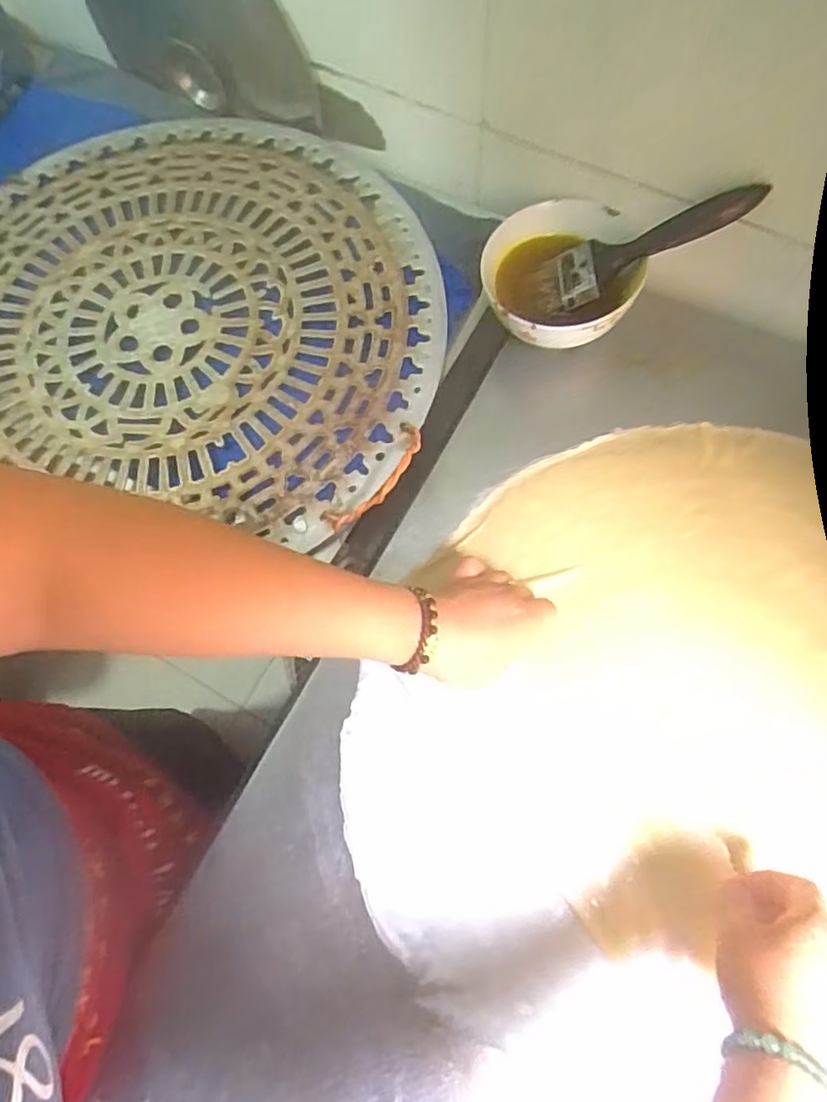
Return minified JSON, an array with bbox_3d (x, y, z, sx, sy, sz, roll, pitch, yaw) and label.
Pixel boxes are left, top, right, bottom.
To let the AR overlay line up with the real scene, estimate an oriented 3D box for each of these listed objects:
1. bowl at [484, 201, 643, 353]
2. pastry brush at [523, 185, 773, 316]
[{"bbox_3d":[0.129,-0.243,0.577,0.124,0.068,0.134,-1,73,2],"label":"bowl"},{"bbox_3d":[0.185,-0.256,0.539,0.192,0.017,0.054,-17,70,27],"label":"pastry brush"}]

